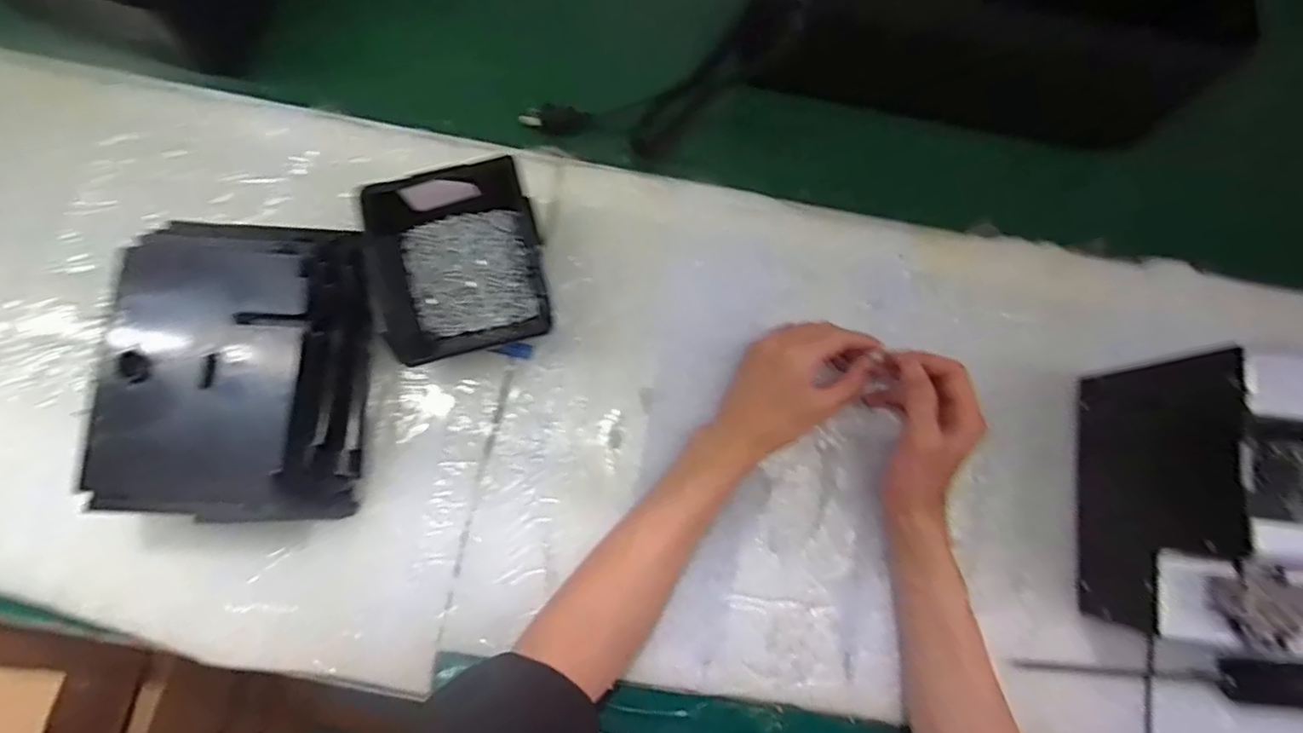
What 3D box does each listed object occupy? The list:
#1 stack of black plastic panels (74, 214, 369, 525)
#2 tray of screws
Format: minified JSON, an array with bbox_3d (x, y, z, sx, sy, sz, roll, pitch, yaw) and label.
[{"bbox_3d":[-0.285,0.003,0.455,0.153,0.082,0.202,2,76,-3],"label":"stack of black plastic panels"},{"bbox_3d":[-0.145,-0.075,0.482,0.126,0.065,0.131,-14,78,-6],"label":"tray of screws"}]

